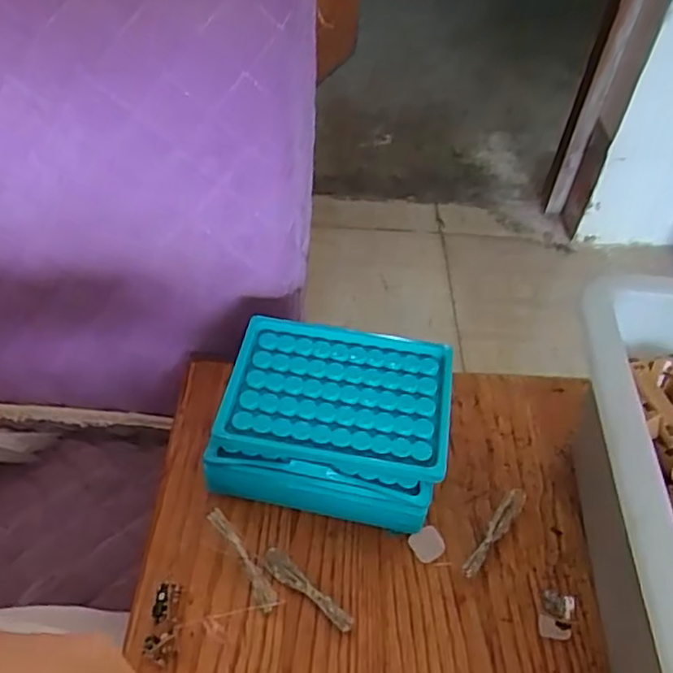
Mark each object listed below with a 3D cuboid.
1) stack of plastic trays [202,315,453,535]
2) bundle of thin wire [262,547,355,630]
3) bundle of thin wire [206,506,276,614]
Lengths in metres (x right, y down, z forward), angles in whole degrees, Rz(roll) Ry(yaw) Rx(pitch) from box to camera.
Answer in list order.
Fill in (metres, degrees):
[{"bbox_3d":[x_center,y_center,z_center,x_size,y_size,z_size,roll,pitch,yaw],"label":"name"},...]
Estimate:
[{"bbox_3d":[-0.002,0.056,0.409,0.134,0.060,0.107,10,48,4],"label":"stack of plastic trays"},{"bbox_3d":[-0.018,0.142,0.358,0.062,0.009,0.013,35,54,24],"label":"bundle of thin wire"},{"bbox_3d":[-0.052,0.123,0.354,0.011,0.008,0.062,-31,88,-29],"label":"bundle of thin wire"}]

